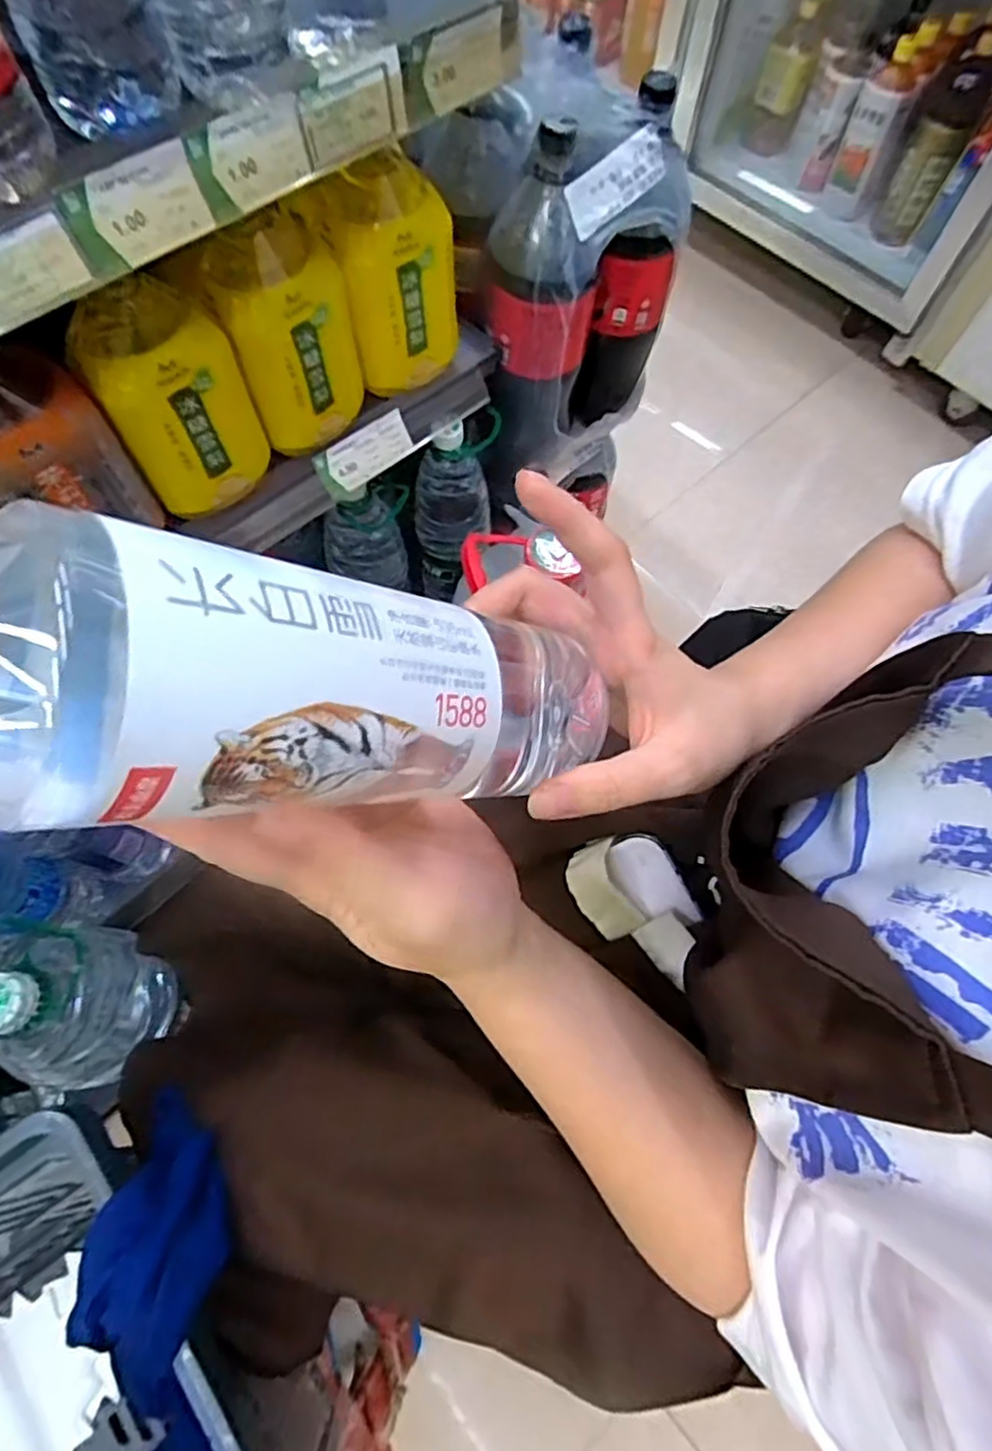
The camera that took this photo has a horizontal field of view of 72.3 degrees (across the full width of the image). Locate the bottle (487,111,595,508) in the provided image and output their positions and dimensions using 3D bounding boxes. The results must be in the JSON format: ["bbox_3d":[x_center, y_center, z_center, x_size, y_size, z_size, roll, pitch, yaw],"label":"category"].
[{"bbox_3d":[0.036,-0.379,0.676,0.105,0.334,0.093,-21,70,-10],"label":"bottle"}]

